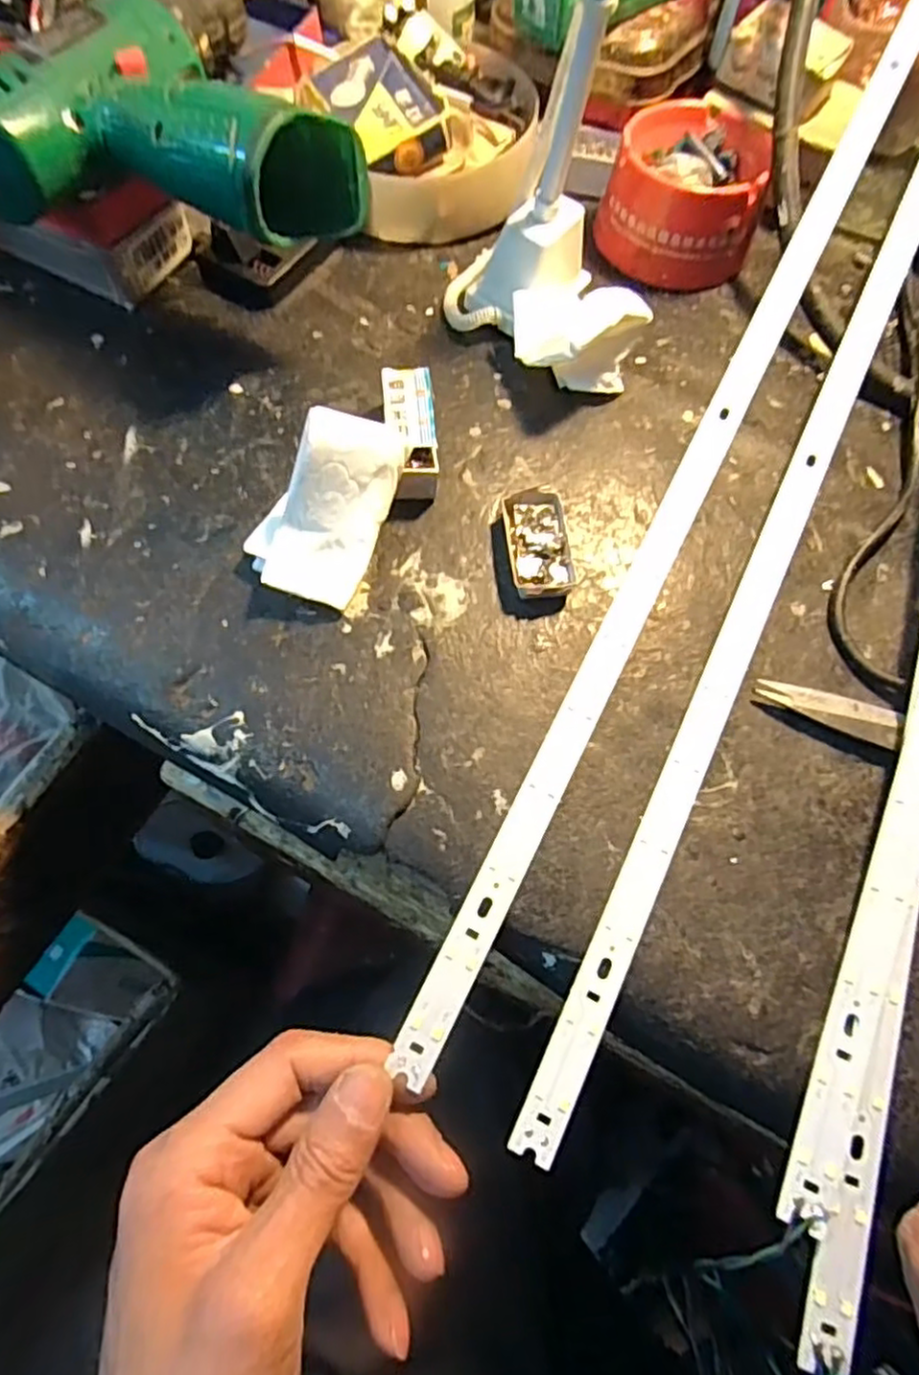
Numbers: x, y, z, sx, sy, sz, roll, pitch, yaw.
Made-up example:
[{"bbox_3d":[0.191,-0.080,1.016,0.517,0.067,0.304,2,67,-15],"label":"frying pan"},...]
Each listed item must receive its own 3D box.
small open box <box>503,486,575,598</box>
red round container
[{"bbox_3d":[0.034,-0.060,0.293,0.026,0.012,0.051,-3,68,-4],"label":"small open box"},{"bbox_3d":[0.120,-0.267,0.367,0.078,0.051,0.085,1,68,-3],"label":"red round container"}]

